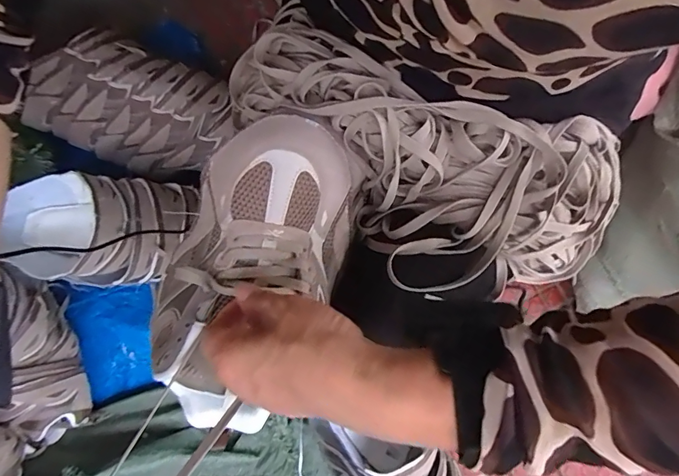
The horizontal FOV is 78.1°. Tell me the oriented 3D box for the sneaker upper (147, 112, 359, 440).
[{"bbox_3d":[-0.071,0.020,0.320,0.123,0.089,0.220,24,75,6],"label":"sneaker upper"}]

